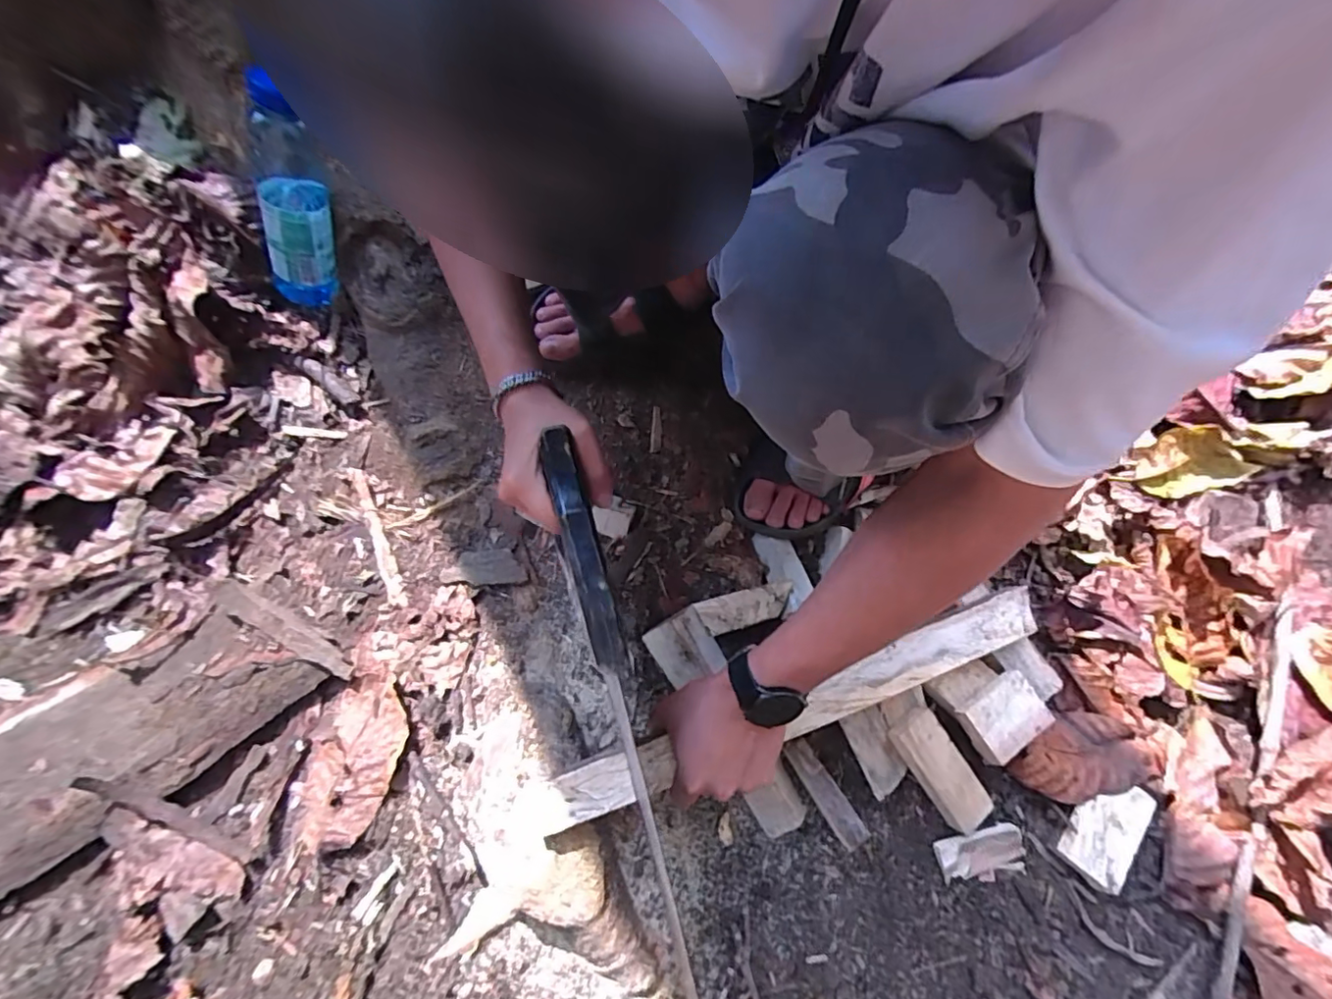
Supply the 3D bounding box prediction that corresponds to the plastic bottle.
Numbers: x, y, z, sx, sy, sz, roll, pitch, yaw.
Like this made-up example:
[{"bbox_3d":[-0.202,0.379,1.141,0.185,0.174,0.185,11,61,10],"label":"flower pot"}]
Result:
[{"bbox_3d":[-0.373,-0.298,0.565,0.061,0.225,0.062,26,42,7],"label":"plastic bottle"}]

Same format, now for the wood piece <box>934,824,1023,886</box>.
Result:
[{"bbox_3d":[0.284,0.320,0.503,0.076,0.011,0.042,-13,74,-5],"label":"wood piece"}]

